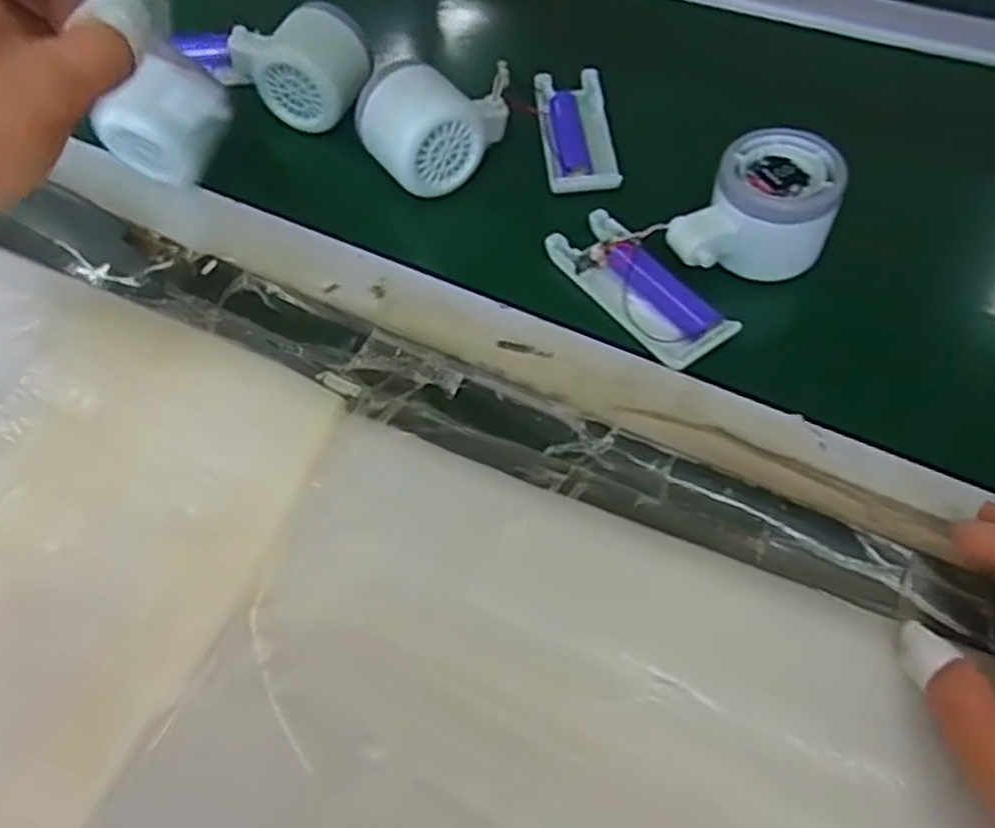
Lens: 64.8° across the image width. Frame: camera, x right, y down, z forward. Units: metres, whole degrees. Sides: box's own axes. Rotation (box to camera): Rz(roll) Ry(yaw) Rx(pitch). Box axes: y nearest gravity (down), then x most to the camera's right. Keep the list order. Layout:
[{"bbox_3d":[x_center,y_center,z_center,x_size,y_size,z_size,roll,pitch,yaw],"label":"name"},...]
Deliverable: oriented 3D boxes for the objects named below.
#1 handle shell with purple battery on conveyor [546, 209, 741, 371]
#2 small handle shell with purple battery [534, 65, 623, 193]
[{"bbox_3d":[0.069,-0.067,0.387,0.037,0.022,0.100,-34,61,-17],"label":"handle shell with purple battery on conveyor"},{"bbox_3d":[0.046,-0.168,0.462,0.041,0.013,0.095,-6,57,0],"label":"small handle shell with purple battery"}]

